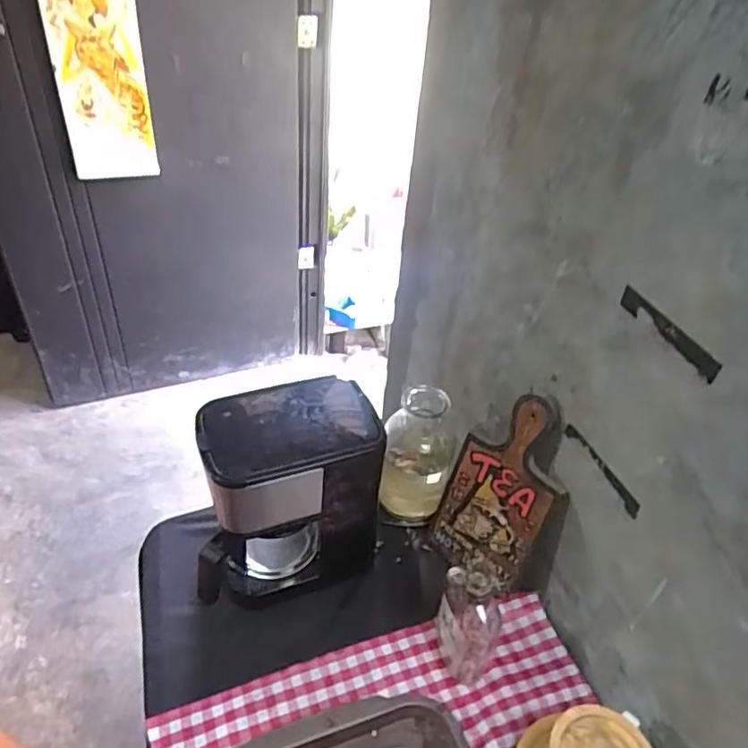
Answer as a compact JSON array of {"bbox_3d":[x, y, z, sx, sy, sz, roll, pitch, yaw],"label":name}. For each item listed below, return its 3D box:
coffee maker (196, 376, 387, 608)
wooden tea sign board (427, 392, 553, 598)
[{"bbox_3d":[-0.102,0.154,0.753,0.229,0.261,0.125,-8,42,-17],"label":"coffee maker"},{"bbox_3d":[0.159,0.151,0.774,0.128,0.272,0.007,32,31,30],"label":"wooden tea sign board"}]

